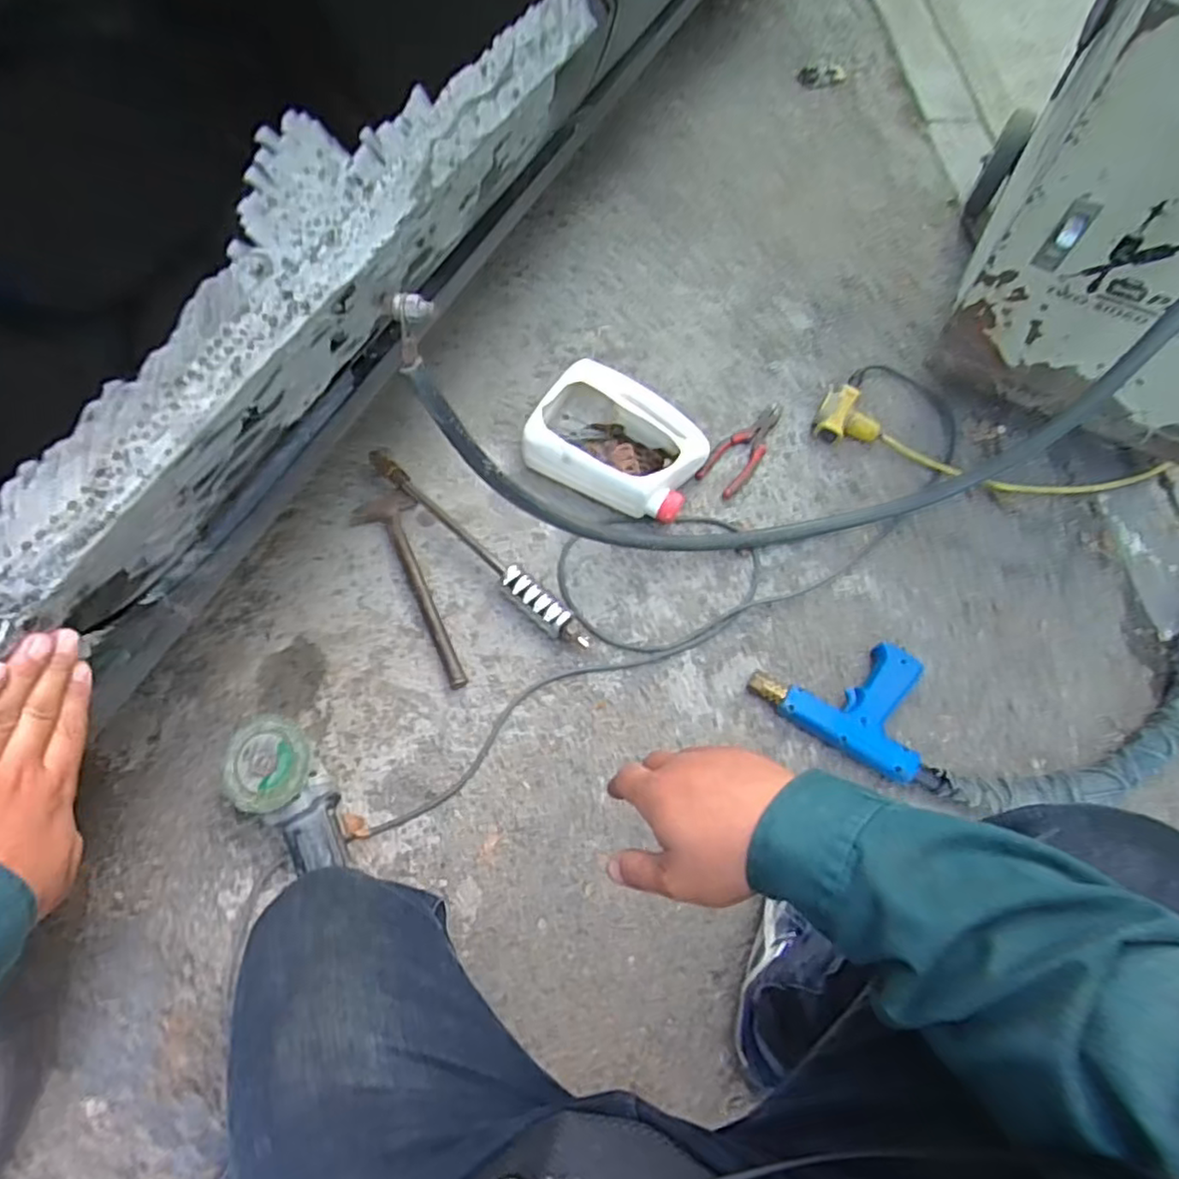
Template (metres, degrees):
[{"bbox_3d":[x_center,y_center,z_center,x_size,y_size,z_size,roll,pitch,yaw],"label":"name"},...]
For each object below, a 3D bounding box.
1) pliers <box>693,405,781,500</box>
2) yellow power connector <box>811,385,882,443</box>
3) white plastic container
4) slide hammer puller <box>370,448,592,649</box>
[{"bbox_3d":[0.225,-0.207,0.960,0.063,0.011,0.172,36,72,13],"label":"pliers"},{"bbox_3d":[0.378,-0.251,0.967,0.089,0.047,0.085,27,70,10],"label":"yellow power connector"},{"bbox_3d":[0.042,-0.194,0.922,0.218,0.093,0.180,23,70,8],"label":"white plastic container"},{"bbox_3d":[-0.144,-0.051,0.885,0.379,0.047,0.041,41,73,14],"label":"slide hammer puller"}]

